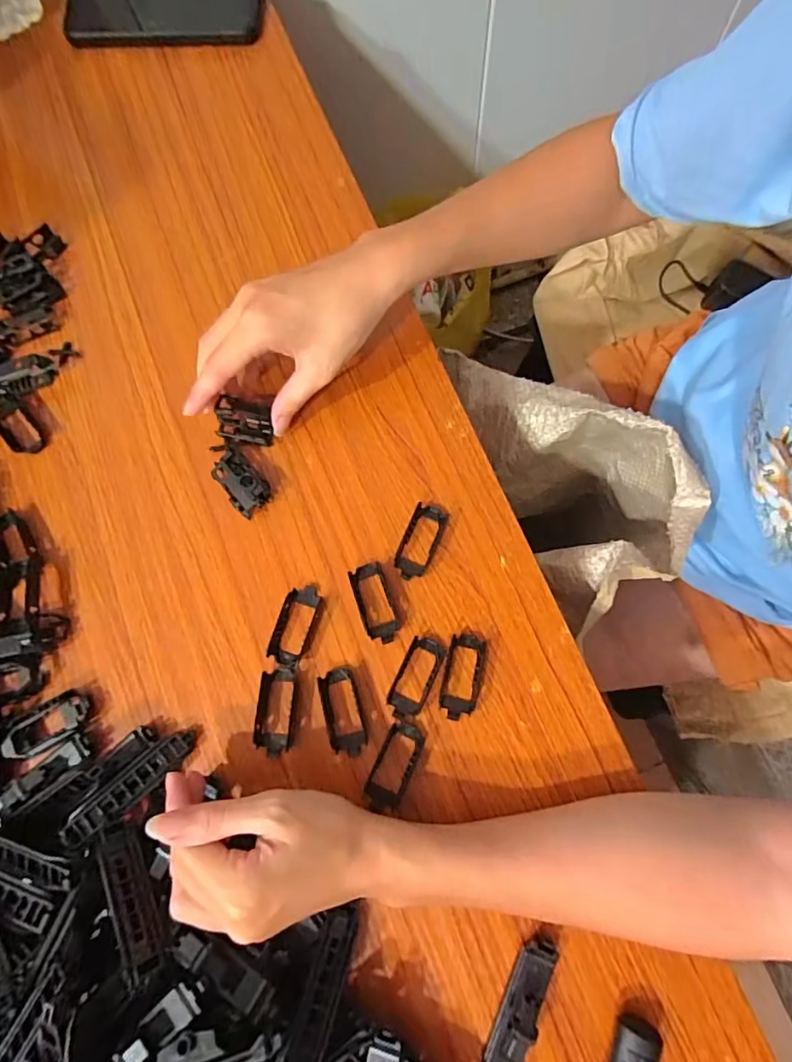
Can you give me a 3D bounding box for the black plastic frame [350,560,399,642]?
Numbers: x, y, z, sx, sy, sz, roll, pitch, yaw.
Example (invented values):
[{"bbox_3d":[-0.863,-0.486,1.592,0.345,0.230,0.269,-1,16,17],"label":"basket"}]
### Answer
[{"bbox_3d":[-0.013,0.046,0.329,0.022,0.004,0.052,-18,76,-4],"label":"black plastic frame"}]

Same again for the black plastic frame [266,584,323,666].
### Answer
[{"bbox_3d":[-0.063,0.059,0.328,0.023,0.005,0.051,17,76,5],"label":"black plastic frame"}]

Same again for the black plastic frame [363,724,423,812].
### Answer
[{"bbox_3d":[-0.001,0.140,0.305,0.022,0.005,0.049,25,77,7],"label":"black plastic frame"}]

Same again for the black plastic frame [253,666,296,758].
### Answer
[{"bbox_3d":[-0.075,0.110,0.315,0.023,0.004,0.051,2,75,1],"label":"black plastic frame"}]

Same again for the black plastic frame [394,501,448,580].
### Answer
[{"bbox_3d":[0.016,0.007,0.336,0.022,0.007,0.051,22,77,6],"label":"black plastic frame"}]

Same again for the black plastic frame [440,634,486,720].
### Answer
[{"bbox_3d":[0.041,0.090,0.317,0.023,0.006,0.050,11,76,3],"label":"black plastic frame"}]

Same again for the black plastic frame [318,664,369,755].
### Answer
[{"bbox_3d":[-0.033,0.111,0.314,0.023,0.005,0.051,-16,76,-4],"label":"black plastic frame"}]

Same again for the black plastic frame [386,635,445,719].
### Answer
[{"bbox_3d":[0.012,0.091,0.315,0.022,0.009,0.050,24,77,7],"label":"black plastic frame"}]

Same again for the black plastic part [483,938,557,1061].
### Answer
[{"bbox_3d":[0.063,0.261,0.270,0.018,0.018,0.083,25,77,7],"label":"black plastic part"}]

